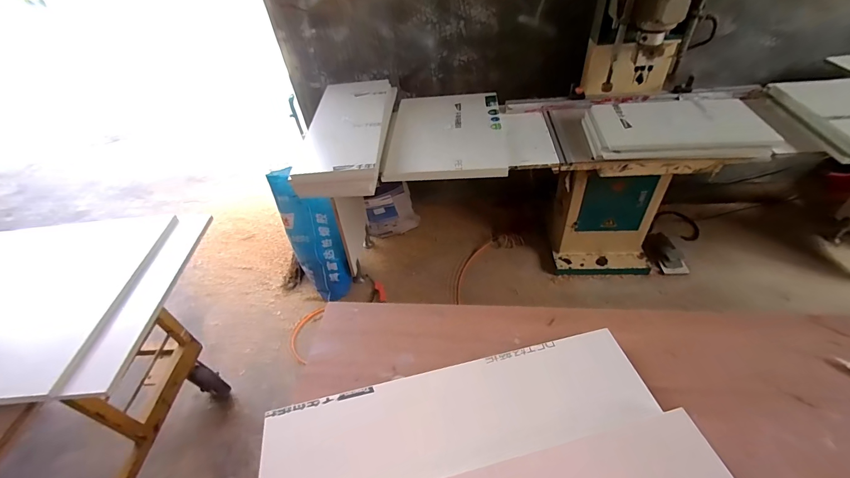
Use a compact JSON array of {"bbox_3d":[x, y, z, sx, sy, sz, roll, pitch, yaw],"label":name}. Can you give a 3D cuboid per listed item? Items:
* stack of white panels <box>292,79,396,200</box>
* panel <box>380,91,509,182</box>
[{"bbox_3d":[-0.313,-0.455,1.514,0.335,0.123,0.756,-5,44,3],"label":"stack of white panels"},{"bbox_3d":[0.089,-0.437,1.480,0.453,0.049,0.588,-1,44,7],"label":"panel"}]

